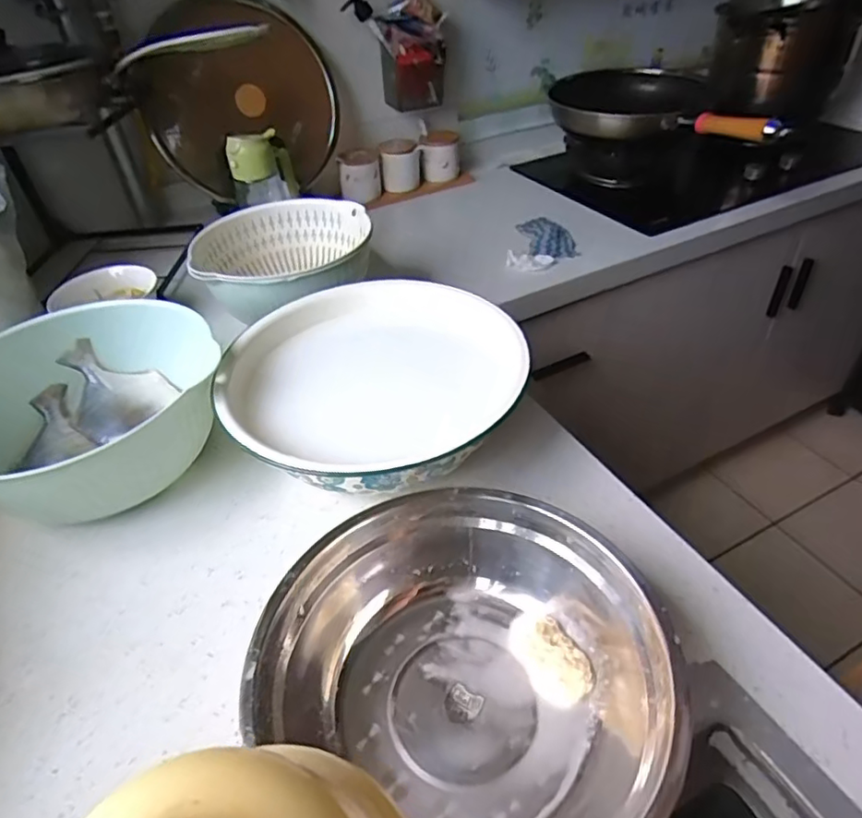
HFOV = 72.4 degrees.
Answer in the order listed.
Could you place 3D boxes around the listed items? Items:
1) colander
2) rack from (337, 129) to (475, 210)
[{"bbox_3d":[-0.193,-0.185,0.766,0.211,0.089,0.219,2,41,8],"label":"colander"},{"bbox_3d":[-0.056,-0.493,1.214,0.273,0.104,0.081,-21,43,-19],"label":"rack"}]

